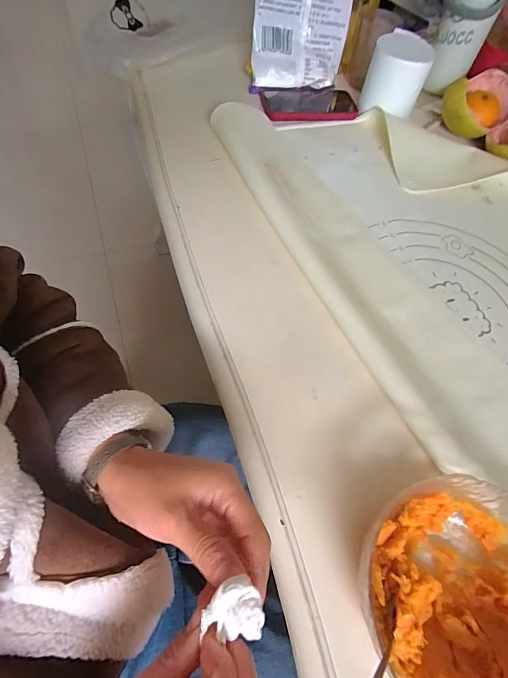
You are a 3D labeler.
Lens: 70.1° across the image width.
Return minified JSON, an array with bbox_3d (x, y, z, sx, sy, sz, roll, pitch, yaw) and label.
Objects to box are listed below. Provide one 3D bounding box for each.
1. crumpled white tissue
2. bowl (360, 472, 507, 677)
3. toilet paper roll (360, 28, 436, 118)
[{"bbox_3d":[-0.011,0.146,0.196,0.031,0.017,0.027,4,61,-2],"label":"crumpled white tissue"},{"bbox_3d":[0.157,0.187,0.268,0.157,0.066,0.145,2,61,-3],"label":"bowl"},{"bbox_3d":[0.234,-0.433,0.601,0.090,0.099,0.112,19,62,7],"label":"toilet paper roll"}]

